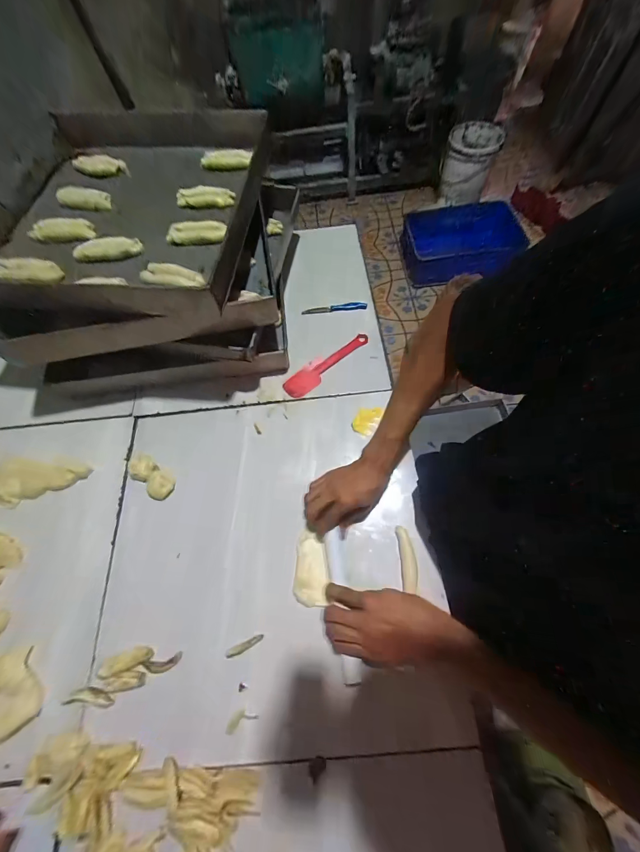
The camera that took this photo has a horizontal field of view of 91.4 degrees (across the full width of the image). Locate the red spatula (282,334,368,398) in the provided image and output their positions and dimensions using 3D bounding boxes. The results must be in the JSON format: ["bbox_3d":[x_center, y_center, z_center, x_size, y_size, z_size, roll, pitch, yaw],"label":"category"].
[{"bbox_3d":[0.019,-0.121,0.609,0.197,0.014,0.041,-34,68,-12],"label":"red spatula"}]

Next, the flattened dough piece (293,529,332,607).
[{"bbox_3d":[-0.012,0.209,0.461,0.049,0.005,0.097,2,65,4],"label":"flattened dough piece"}]

